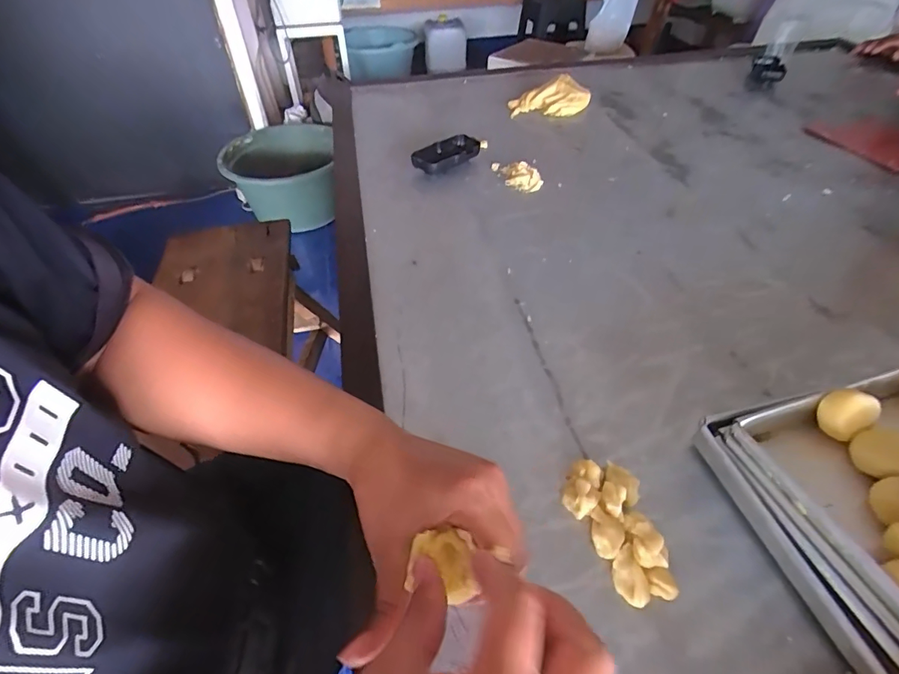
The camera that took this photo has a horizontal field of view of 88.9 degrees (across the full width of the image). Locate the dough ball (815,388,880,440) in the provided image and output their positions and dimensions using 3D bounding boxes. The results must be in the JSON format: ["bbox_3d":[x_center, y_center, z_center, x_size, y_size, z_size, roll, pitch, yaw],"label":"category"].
[{"bbox_3d":[0.286,0.054,0.329,0.024,0.028,0.030,-29,52,-24],"label":"dough ball"}]

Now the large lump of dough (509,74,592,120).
[{"bbox_3d":[0.190,-0.453,0.870,0.151,0.045,0.076,0,46,1],"label":"large lump of dough"}]

